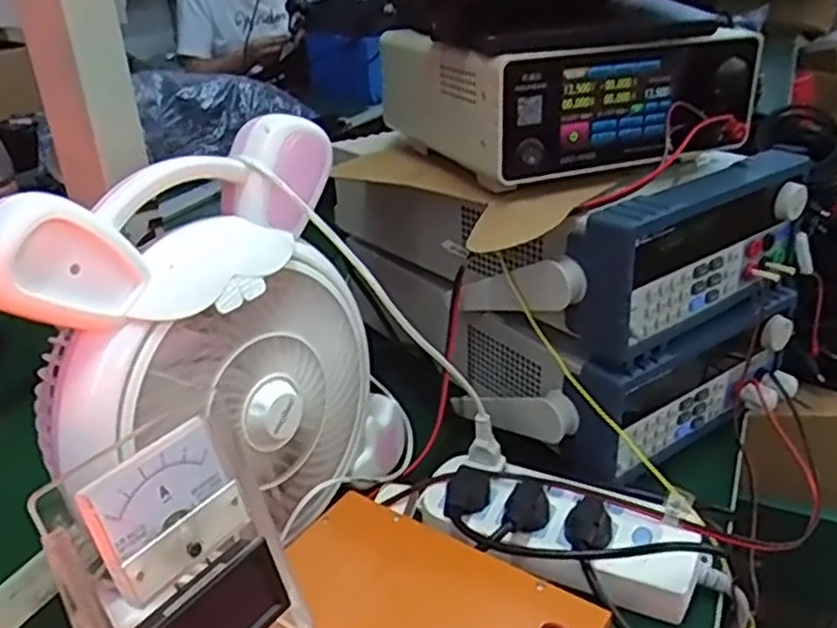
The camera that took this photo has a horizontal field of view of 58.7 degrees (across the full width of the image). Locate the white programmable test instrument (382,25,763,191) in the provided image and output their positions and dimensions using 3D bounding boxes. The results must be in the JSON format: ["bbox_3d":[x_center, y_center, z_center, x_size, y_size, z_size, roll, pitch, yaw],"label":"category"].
[{"bbox_3d":[0.116,-0.177,0.575,0.220,0.085,0.205,-12,30,-19],"label":"white programmable test instrument"}]

